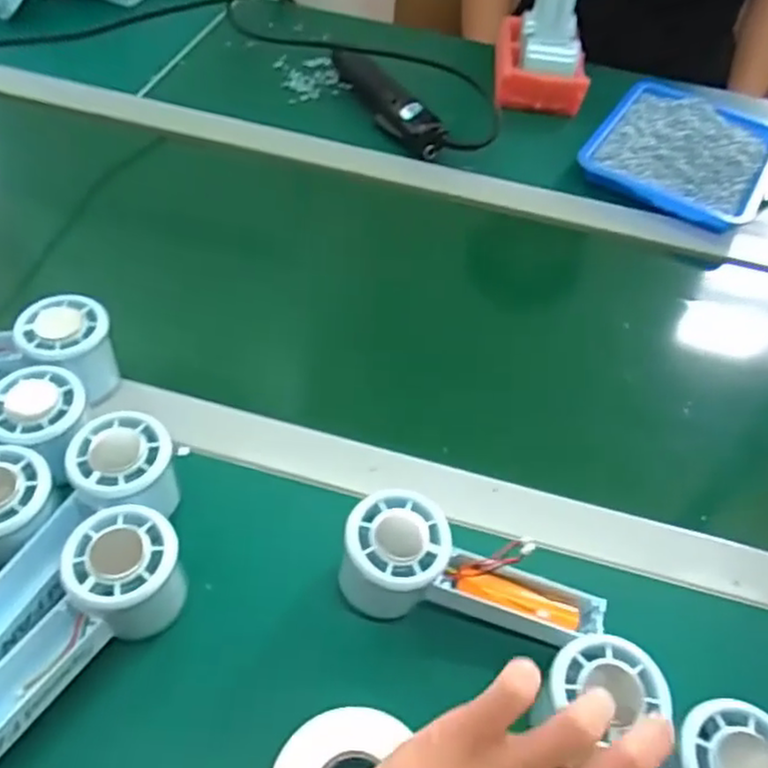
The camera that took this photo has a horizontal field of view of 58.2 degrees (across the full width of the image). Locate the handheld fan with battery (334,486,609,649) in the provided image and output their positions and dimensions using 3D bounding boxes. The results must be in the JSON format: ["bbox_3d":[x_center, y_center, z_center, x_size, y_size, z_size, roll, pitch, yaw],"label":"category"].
[{"bbox_3d":[0.048,0.114,0.402,0.156,0.062,0.056,20,51,-6],"label":"handheld fan with battery"}]

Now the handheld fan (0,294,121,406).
[{"bbox_3d":[-0.262,-0.022,0.470,0.147,0.055,0.058,3,51,-3],"label":"handheld fan"}]

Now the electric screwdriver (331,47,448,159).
[{"bbox_3d":[-0.002,-0.311,0.749,0.041,0.040,0.206,-21,56,-21],"label":"electric screwdriver"}]

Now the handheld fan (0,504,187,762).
[{"bbox_3d":[-0.169,0.137,0.358,0.056,0.066,0.152,32,56,19],"label":"handheld fan"}]

